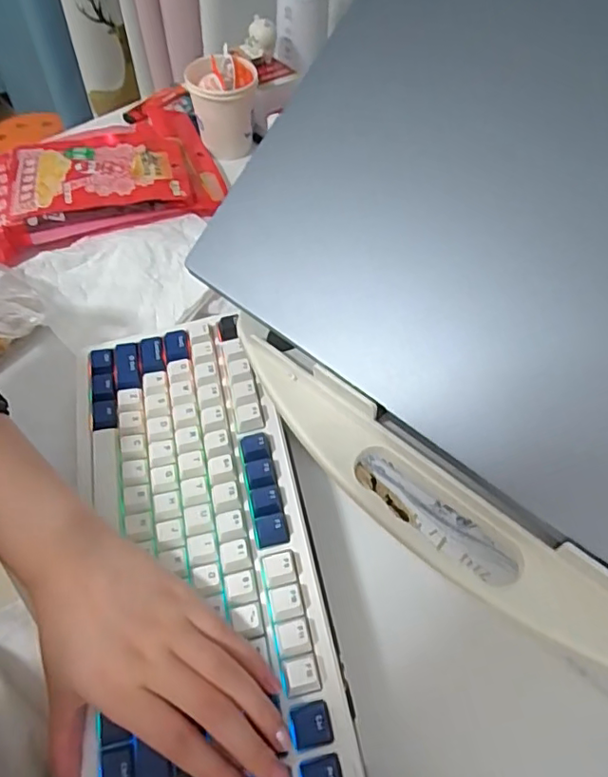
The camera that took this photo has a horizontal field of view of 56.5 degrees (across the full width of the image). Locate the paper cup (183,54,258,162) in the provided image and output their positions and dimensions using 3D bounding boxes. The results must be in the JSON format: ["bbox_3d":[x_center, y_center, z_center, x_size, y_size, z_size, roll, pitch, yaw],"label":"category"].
[{"bbox_3d":[-0.082,-0.285,0.578,0.065,0.080,0.063,2,58,-3],"label":"paper cup"}]

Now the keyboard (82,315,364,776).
[{"bbox_3d":[-0.064,0.103,0.336,0.134,0.030,0.351,-9,58,-10],"label":"keyboard"}]

